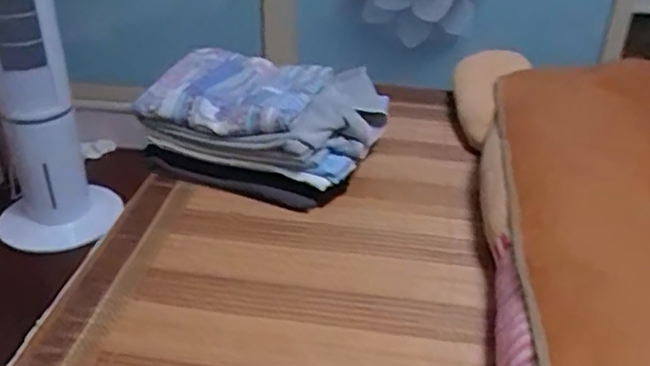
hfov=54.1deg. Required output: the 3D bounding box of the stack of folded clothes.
[{"bbox_3d":[-0.095,-0.105,1.089,0.365,0.139,0.276,15,33,20],"label":"stack of folded clothes"}]

